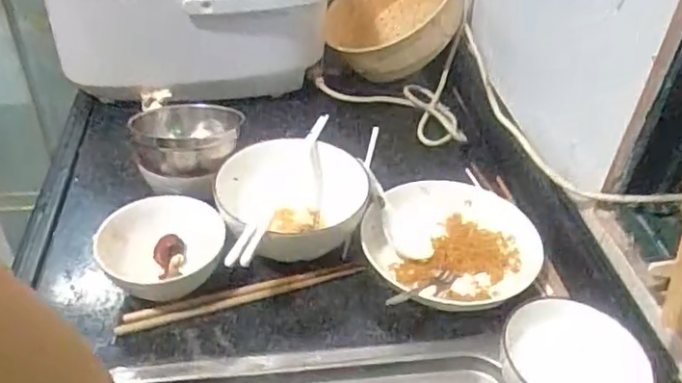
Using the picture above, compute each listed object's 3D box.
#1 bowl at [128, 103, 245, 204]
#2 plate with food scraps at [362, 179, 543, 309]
[{"bbox_3d":[-0.156,-0.048,0.640,0.101,0.064,0.103,2,39,-2],"label":"bowl"},{"bbox_3d":[0.108,0.052,0.617,0.158,0.041,0.164,2,39,-2],"label":"plate with food scraps"}]

